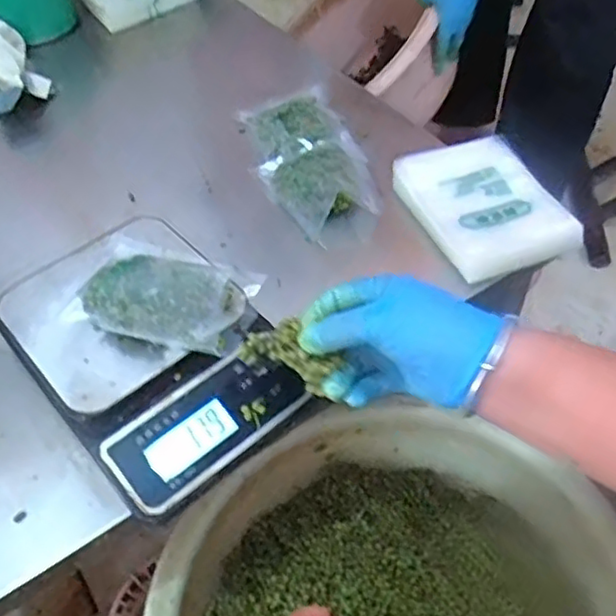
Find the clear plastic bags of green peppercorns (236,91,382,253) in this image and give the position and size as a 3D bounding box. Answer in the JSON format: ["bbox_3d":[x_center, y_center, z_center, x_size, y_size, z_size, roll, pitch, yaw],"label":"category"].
[{"bbox_3d":[0.001,-0.149,0.623,0.095,0.035,0.216,-16,52,-10],"label":"clear plastic bags of green peppercorns"}]

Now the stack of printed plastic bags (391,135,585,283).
[{"bbox_3d":[0.154,-0.091,0.576,0.113,0.026,0.141,-17,52,-11],"label":"stack of printed plastic bags"}]

